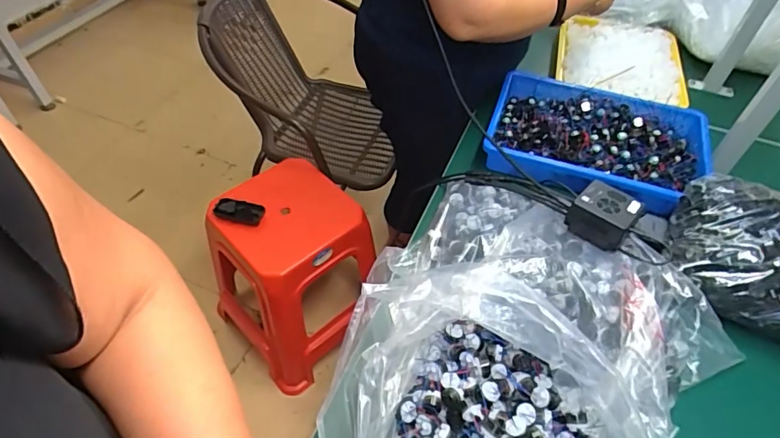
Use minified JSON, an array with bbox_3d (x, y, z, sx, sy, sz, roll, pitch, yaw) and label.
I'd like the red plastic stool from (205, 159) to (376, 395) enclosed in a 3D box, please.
[{"bbox_3d":[-0.249,0.143,1.249,0.325,0.457,0.362,-31,58,-24],"label":"red plastic stool"}]

